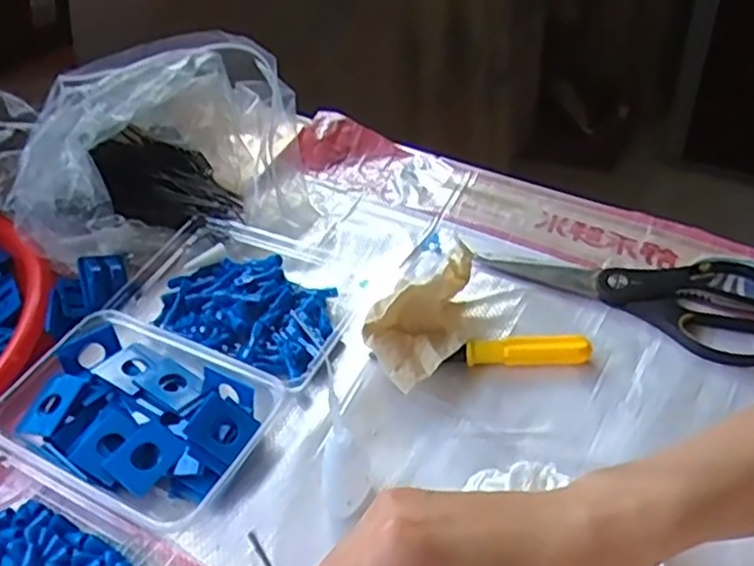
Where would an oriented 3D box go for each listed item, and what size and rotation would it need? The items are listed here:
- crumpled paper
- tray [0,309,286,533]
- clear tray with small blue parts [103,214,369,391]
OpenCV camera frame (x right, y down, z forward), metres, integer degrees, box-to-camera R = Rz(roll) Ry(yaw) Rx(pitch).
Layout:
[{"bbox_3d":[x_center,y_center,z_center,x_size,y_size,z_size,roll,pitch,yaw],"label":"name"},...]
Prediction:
[{"bbox_3d":[0.026,0.025,0.474,0.062,0.056,0.097,7,46,14],"label":"crumpled paper"},{"bbox_3d":[-0.154,0.085,0.451,0.157,0.034,0.109,17,49,23],"label":"tray"},{"bbox_3d":[-0.103,0.003,0.534,0.179,0.031,0.123,17,49,22],"label":"clear tray with small blue parts"}]

